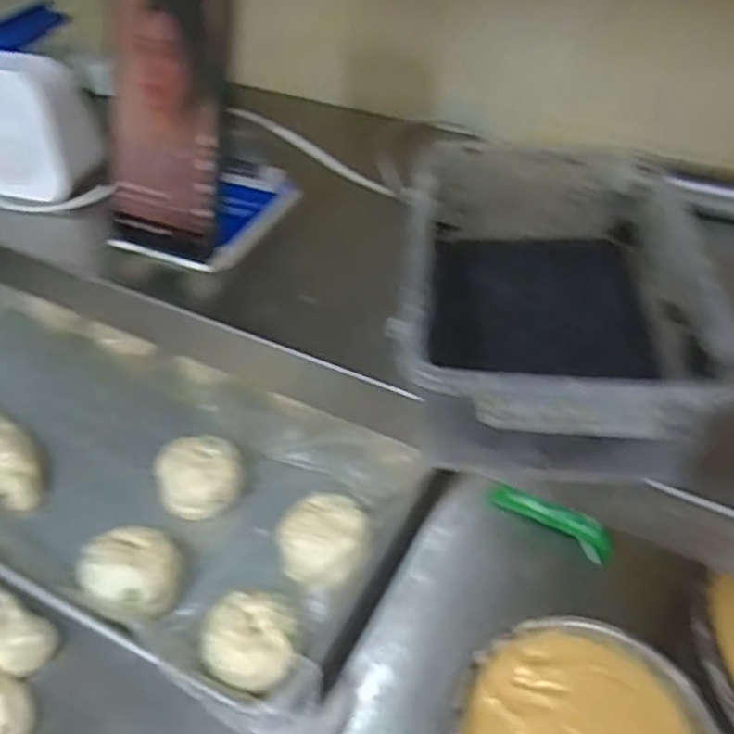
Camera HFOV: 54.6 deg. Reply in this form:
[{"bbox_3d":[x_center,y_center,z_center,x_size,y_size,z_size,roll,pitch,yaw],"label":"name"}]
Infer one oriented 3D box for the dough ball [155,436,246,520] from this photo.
[{"bbox_3d":[-0.154,0.101,0.655,0.079,0.051,0.071,-13,46,-13],"label":"dough ball"}]

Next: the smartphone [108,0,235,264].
[{"bbox_3d":[-0.114,-0.147,0.406,0.083,0.161,0.016,26,27,20],"label":"smartphone"}]

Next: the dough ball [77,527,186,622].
[{"bbox_3d":[-0.193,0.172,0.584,0.074,0.049,0.068,0,44,0],"label":"dough ball"}]

